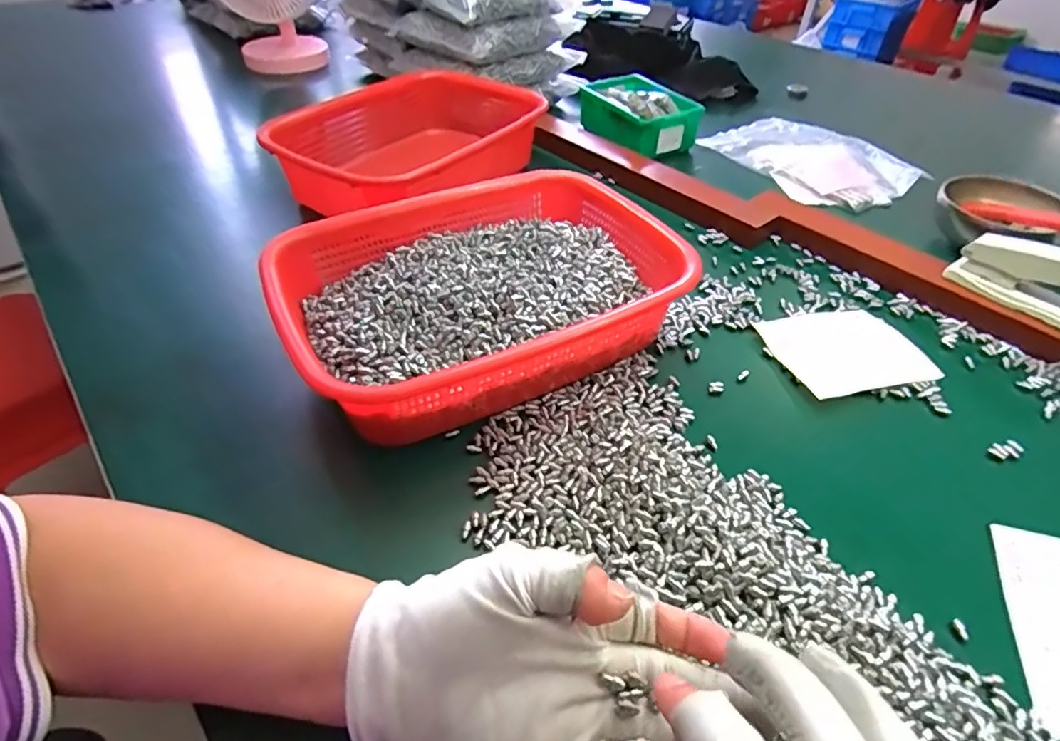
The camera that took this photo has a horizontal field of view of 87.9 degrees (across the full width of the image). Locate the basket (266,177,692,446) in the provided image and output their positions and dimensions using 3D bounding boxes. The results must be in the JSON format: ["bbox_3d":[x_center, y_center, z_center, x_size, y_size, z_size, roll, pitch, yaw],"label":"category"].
[{"bbox_3d":[-0.034,-0.058,0.417,0.274,0.077,0.202,-22,49,-21],"label":"basket"}]

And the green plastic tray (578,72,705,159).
[{"bbox_3d":[0.141,-0.338,0.725,0.100,0.056,0.152,-21,49,-20],"label":"green plastic tray"}]

